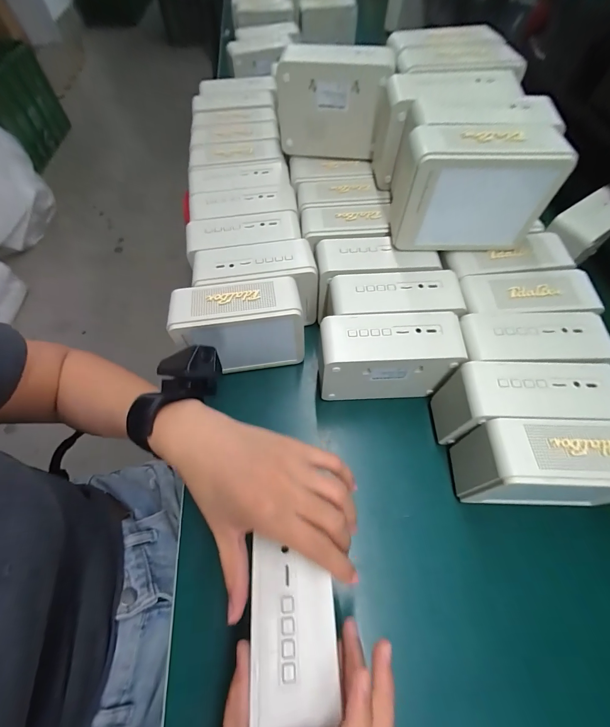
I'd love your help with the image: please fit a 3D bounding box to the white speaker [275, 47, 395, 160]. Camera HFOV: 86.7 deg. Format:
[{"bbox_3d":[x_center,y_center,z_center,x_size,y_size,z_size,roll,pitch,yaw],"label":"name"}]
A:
[{"bbox_3d":[0.034,-0.335,0.426,0.133,0.107,0.057,6,63,3],"label":"white speaker"}]

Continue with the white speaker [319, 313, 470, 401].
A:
[{"bbox_3d":[0.084,-0.002,0.358,0.137,0.102,0.059,-1,61,-1],"label":"white speaker"}]

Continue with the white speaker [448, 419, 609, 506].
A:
[{"bbox_3d":[0.222,0.097,0.303,0.139,0.107,0.060,1,61,0],"label":"white speaker"}]

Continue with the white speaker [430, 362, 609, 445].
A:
[{"bbox_3d":[0.210,0.044,0.325,0.145,0.095,0.058,1,61,0],"label":"white speaker"}]

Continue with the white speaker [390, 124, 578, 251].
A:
[{"bbox_3d":[0.164,-0.178,0.335,0.154,0.110,0.059,3,62,2],"label":"white speaker"}]

